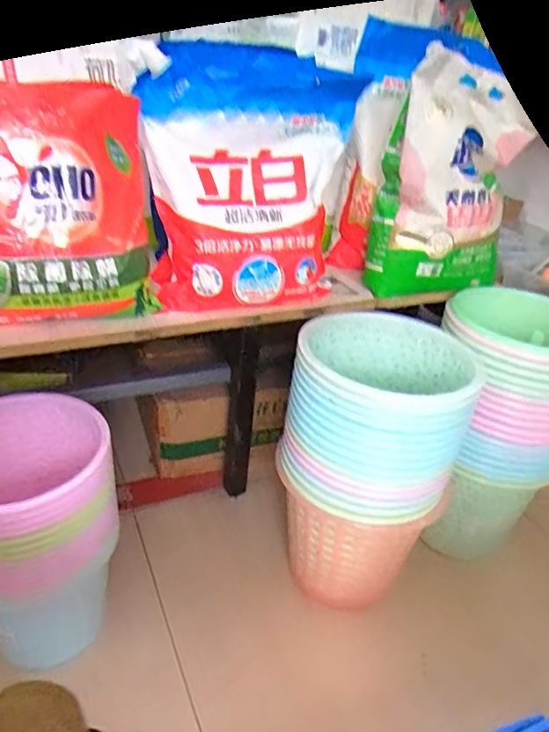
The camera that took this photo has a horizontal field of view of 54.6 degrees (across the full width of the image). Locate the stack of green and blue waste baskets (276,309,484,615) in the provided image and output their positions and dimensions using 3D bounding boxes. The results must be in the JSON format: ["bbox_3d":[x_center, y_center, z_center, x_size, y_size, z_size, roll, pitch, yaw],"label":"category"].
[{"bbox_3d":[0.149,0.162,0.891,0.267,0.423,0.251,12,32,11],"label":"stack of green and blue waste baskets"}]

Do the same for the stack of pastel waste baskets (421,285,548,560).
[{"bbox_3d":[0.409,0.118,0.987,0.256,0.451,0.237,1,32,-7],"label":"stack of pastel waste baskets"}]

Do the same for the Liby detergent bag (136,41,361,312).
[{"bbox_3d":[-0.029,-0.287,0.817,0.321,0.378,0.119,-9,12,-17],"label":"Liby detergent bag"}]

